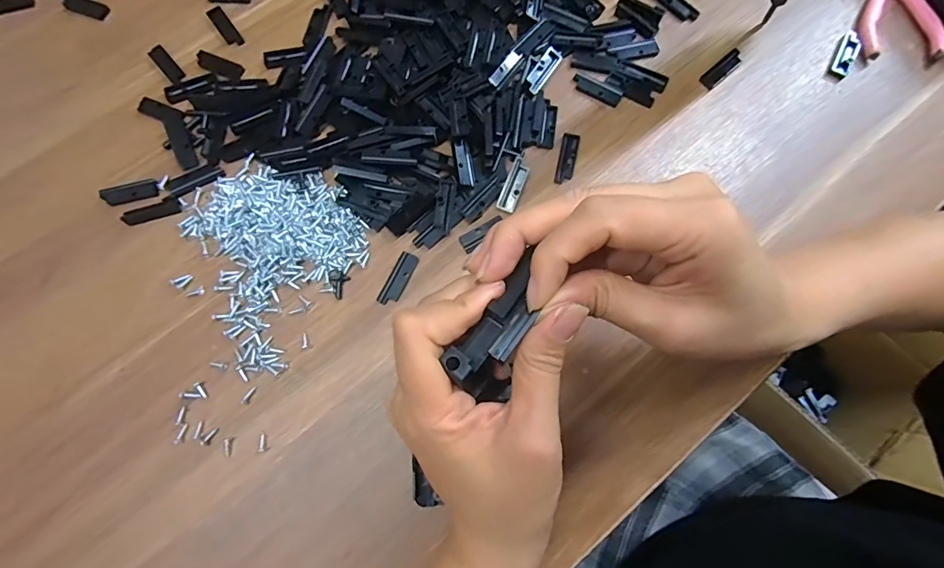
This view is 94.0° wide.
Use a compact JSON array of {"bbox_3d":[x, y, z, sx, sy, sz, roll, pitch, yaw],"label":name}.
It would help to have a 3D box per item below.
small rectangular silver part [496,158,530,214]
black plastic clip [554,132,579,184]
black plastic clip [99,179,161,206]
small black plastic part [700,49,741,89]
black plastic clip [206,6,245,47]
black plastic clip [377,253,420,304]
[{"bbox_3d":[0.028,-0.064,0.288,0.012,0.005,0.035,23,78,5],"label":"small rectangular silver part"},{"bbox_3d":[0.064,-0.085,0.297,0.011,0.004,0.037,12,77,3],"label":"black plastic clip"},{"bbox_3d":[-0.226,-0.061,0.290,0.038,0.004,0.014,-14,77,-3],"label":"black plastic clip"},{"bbox_3d":[0.177,-0.153,0.312,0.036,0.006,0.012,-42,80,-9],"label":"small black plastic part"},{"bbox_3d":[-0.182,-0.190,0.324,0.012,0.004,0.039,-35,79,-8],"label":"black plastic clip"},{"bbox_3d":[-0.046,-0.003,0.277,0.012,0.004,0.036,24,78,5],"label":"black plastic clip"}]

